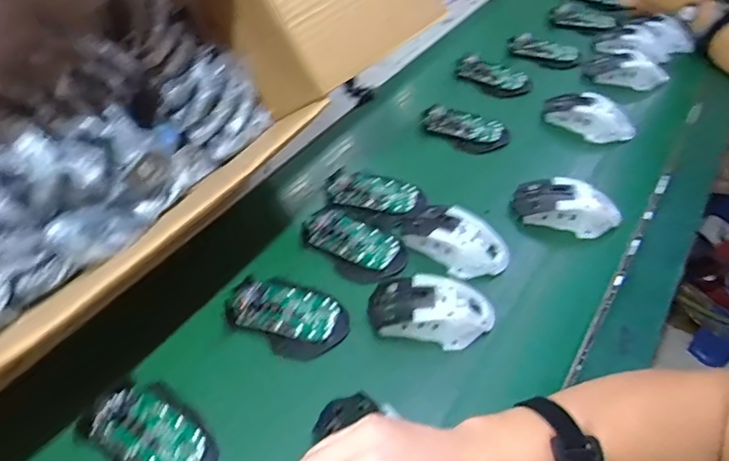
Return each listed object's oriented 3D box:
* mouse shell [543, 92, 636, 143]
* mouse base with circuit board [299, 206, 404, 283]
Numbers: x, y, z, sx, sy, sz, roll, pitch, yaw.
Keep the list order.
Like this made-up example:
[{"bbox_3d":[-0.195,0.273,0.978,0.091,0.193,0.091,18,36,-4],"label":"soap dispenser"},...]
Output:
[{"bbox_3d":[0.301,-0.154,0.697,0.056,0.037,0.117,-35,57,-28],"label":"mouse shell"},{"bbox_3d":[-0.012,0.010,0.553,0.111,0.017,0.067,36,56,28],"label":"mouse base with circuit board"}]

